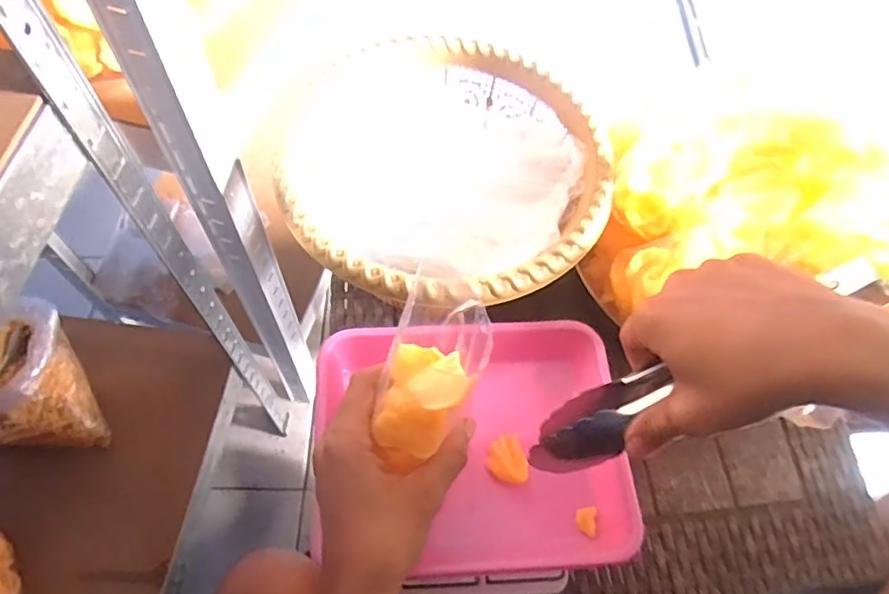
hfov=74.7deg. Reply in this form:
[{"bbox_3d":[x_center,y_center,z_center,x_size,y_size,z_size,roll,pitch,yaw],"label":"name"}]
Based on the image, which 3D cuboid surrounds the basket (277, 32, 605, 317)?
[{"bbox_3d":[-0.005,-0.091,0.509,0.254,0.102,0.264,1,62,-3],"label":"basket"}]

